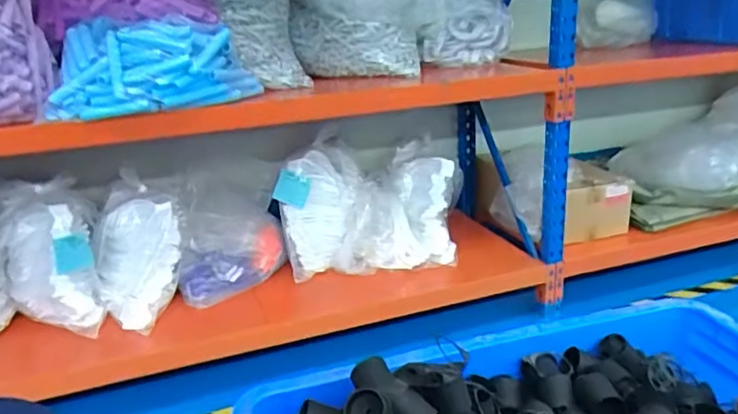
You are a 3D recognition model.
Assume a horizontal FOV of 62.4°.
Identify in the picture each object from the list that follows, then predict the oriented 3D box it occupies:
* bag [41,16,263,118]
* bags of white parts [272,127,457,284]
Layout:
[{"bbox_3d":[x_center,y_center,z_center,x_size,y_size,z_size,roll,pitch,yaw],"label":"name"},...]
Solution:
[{"bbox_3d":[-0.488,-0.319,1.369,0.420,0.189,0.223,-6,19,-8],"label":"bag"},{"bbox_3d":[0.011,0.011,1.969,0.573,0.353,0.288,-2,19,4],"label":"bags of white parts"}]

